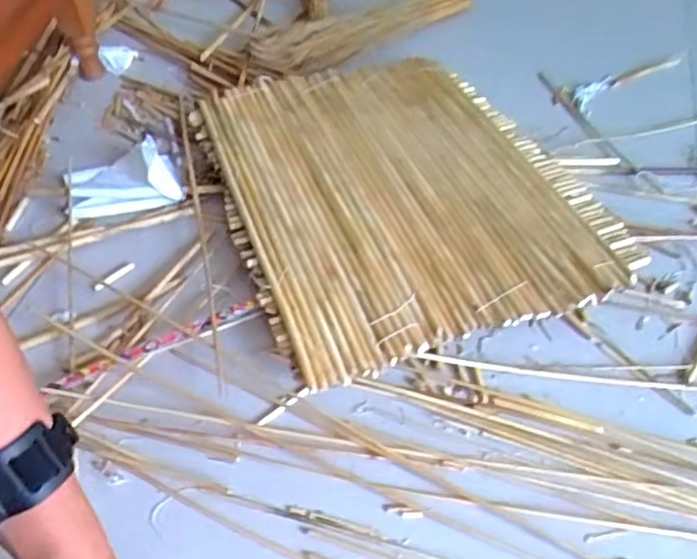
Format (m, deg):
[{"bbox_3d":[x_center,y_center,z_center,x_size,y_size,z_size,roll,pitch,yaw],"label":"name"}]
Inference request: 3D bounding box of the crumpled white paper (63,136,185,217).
[{"bbox_3d":[-0.299,-0.138,0.832,0.136,0.048,0.133,-17,57,-18],"label":"crumpled white paper"}]

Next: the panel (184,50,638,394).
[{"bbox_3d":[0.065,-0.123,0.827,0.437,0.052,0.465,-14,56,-16],"label":"panel"}]

